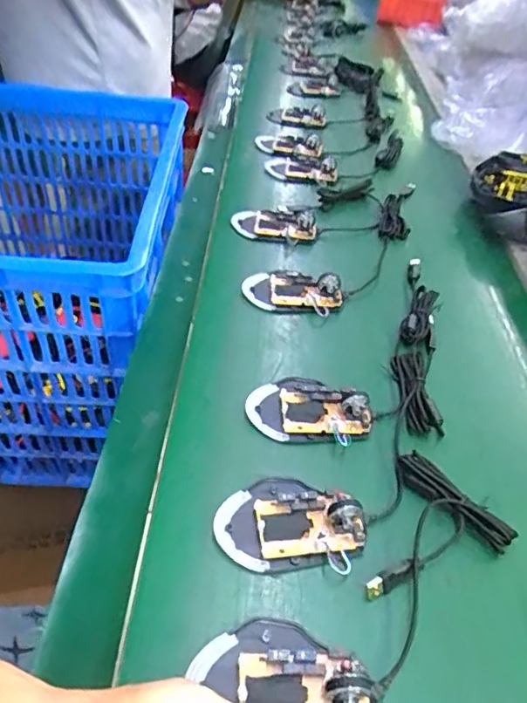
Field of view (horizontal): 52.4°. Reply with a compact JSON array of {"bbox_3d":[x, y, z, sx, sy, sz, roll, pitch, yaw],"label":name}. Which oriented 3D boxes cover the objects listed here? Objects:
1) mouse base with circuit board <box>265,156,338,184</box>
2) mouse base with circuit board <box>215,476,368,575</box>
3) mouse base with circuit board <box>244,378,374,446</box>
[{"bbox_3d":[0.054,-0.284,0.832,0.125,0.024,0.050,17,43,28],"label":"mouse base with circuit board"},{"bbox_3d":[0.021,0.122,0.402,0.109,0.030,0.073,4,44,-3],"label":"mouse base with circuit board"},{"bbox_3d":[0.041,0.048,0.483,0.109,0.030,0.064,7,44,-1],"label":"mouse base with circuit board"}]

